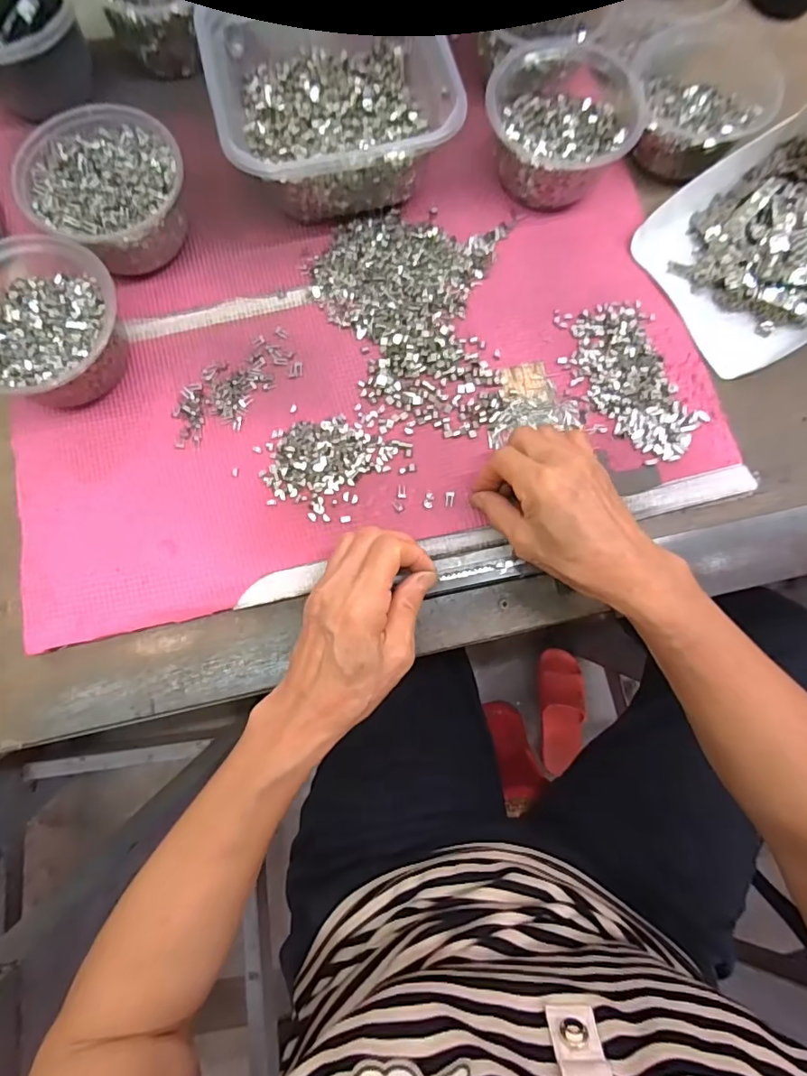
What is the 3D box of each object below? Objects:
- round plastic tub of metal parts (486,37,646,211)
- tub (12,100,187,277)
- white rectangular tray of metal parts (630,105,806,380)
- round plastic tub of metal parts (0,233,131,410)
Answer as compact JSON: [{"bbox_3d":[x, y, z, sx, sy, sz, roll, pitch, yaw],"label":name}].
[{"bbox_3d":[0.123,-0.336,0.412,0.111,0.060,0.133,11,79,1],"label":"round plastic tub of metal parts"},{"bbox_3d":[-0.219,-0.258,0.394,0.108,0.057,0.113,0,79,-1],"label":"tub"},{"bbox_3d":[0.297,-0.238,0.388,0.176,0.081,0.149,-32,81,-7],"label":"white rectangular tray of metal parts"},{"bbox_3d":[-0.252,-0.146,0.368,0.112,0.057,0.109,0,79,-1],"label":"round plastic tub of metal parts"}]

